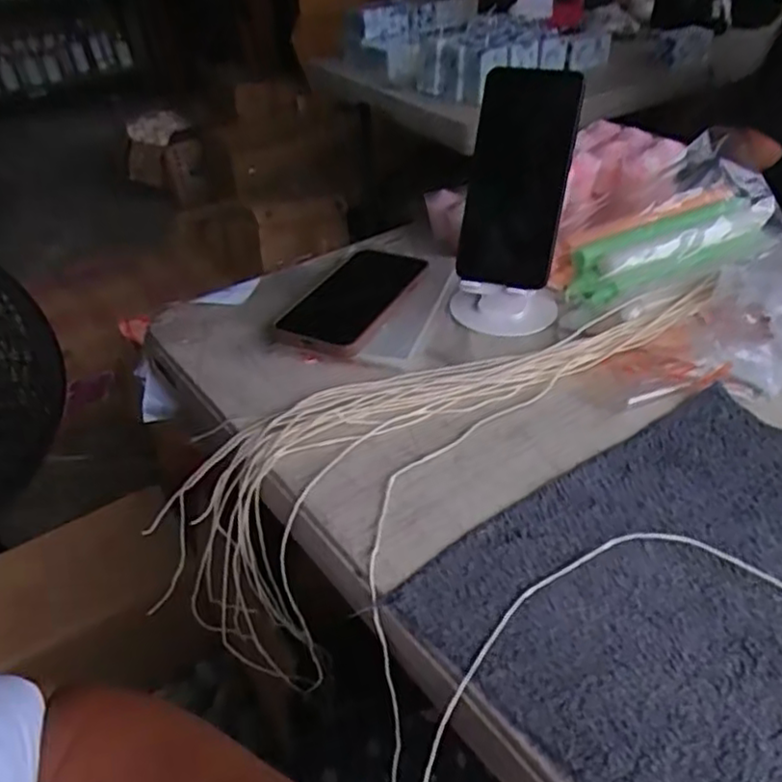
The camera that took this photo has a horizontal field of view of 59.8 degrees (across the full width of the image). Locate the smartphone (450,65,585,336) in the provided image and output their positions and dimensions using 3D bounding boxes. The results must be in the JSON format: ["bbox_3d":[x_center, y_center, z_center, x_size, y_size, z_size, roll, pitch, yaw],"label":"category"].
[{"bbox_3d":[0.097,-0.143,0.537,0.084,0.195,0.076,4,38,8],"label":"smartphone"}]

